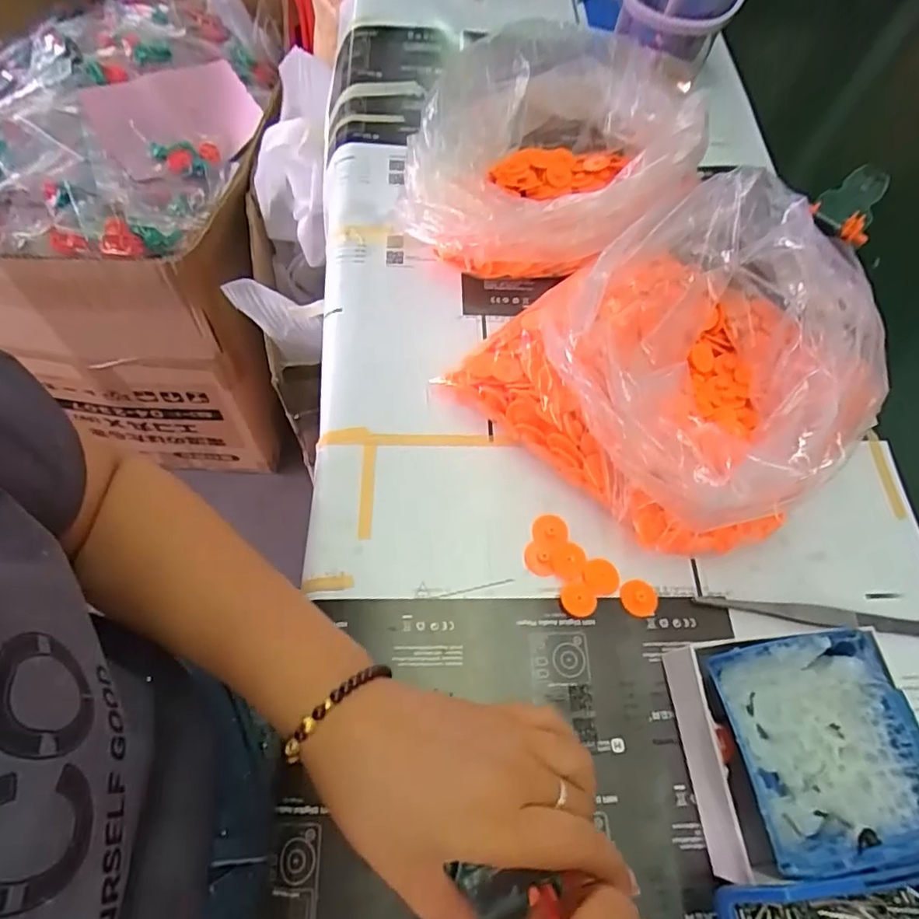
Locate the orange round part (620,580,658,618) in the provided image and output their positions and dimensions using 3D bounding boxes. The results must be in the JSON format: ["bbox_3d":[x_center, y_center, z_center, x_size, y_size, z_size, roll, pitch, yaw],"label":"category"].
[{"bbox_3d":[0.109,0.084,0.346,0.021,0.005,0.021,1,64,-2],"label":"orange round part"}]

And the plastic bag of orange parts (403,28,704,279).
[{"bbox_3d":[0.070,-0.233,0.446,0.194,0.102,0.217,29,66,11],"label":"plastic bag of orange parts"}]

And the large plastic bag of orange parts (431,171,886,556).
[{"bbox_3d":[0.148,-0.058,0.368,0.243,0.089,0.202,-32,70,-17],"label":"large plastic bag of orange parts"}]

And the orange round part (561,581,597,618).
[{"bbox_3d":[0.071,0.084,0.343,0.020,0.005,0.021,1,64,-2],"label":"orange round part"}]

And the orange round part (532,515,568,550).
[{"bbox_3d":[0.057,0.046,0.361,0.021,0.006,0.020,1,64,-2],"label":"orange round part"}]

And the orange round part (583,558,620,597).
[{"bbox_3d":[0.087,0.071,0.348,0.021,0.004,0.022,1,64,-2],"label":"orange round part"}]

